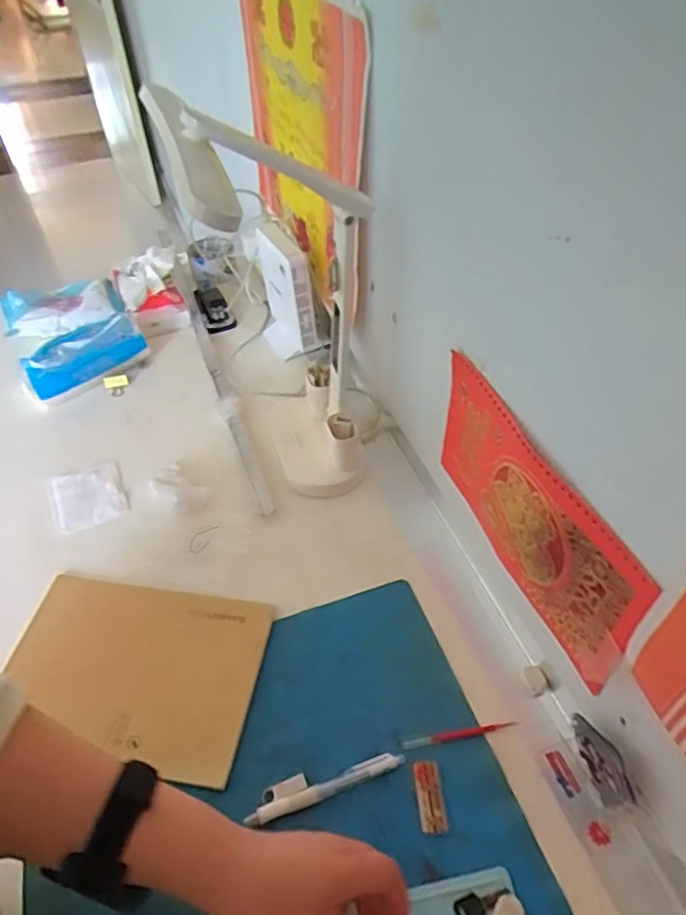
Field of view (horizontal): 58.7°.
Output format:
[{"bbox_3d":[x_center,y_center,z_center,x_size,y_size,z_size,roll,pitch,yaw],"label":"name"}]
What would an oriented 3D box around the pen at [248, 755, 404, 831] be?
[{"bbox_3d":[-0.014,0.283,0.522,0.141,0.010,0.015,-16,48,-15],"label":"pen"}]

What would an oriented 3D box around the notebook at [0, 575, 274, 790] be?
[{"bbox_3d":[-0.210,0.201,0.598,0.249,0.013,0.175,8,46,7],"label":"notebook"}]

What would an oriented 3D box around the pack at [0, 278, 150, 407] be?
[{"bbox_3d":[-0.416,-0.195,0.940,0.173,0.056,0.256,-23,50,-21],"label":"pack"}]

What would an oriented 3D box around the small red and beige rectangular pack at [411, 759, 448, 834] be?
[{"bbox_3d":[0.073,0.284,0.512,0.022,0.004,0.053,-3,46,-3],"label":"small red and beige rectangular pack"}]

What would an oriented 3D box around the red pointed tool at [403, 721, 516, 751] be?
[{"bbox_3d":[0.105,0.246,0.545,0.105,0.004,0.010,-7,46,-7],"label":"red pointed tool"}]

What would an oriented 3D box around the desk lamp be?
[{"bbox_3d":[-0.053,-0.160,0.666,0.198,0.387,0.214,-9,46,-9],"label":"desk lamp"}]

